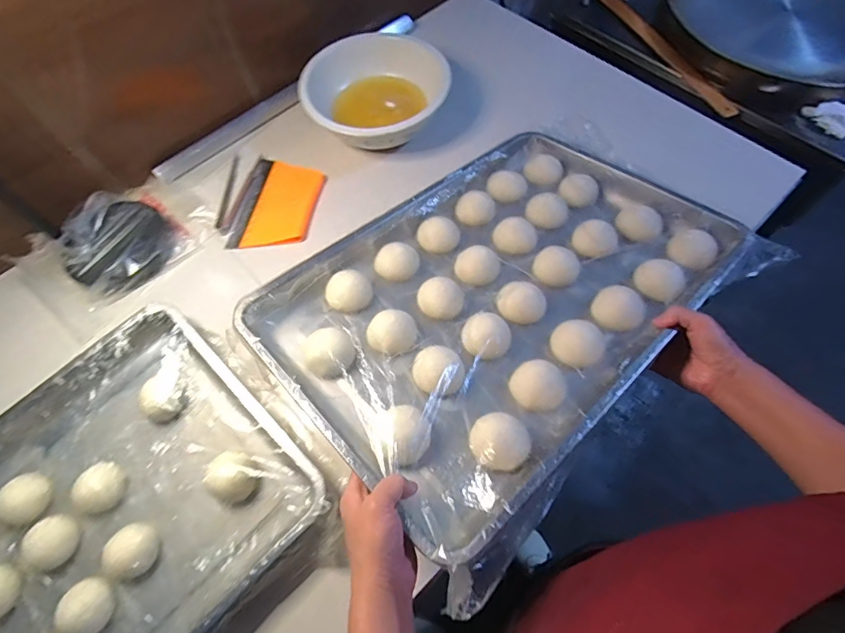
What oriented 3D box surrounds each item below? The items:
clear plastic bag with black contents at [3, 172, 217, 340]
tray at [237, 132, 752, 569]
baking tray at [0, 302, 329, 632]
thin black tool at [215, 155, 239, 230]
[{"bbox_3d":[-0.498,-0.122,0.724,0.207,0.043,0.286,41,72,19],"label":"clear plastic bag with black contents"},{"bbox_3d":[0.105,-0.045,0.600,0.589,0.050,0.406,-38,61,-22],"label":"tray"},{"bbox_3d":[-0.452,0.299,0.524,0.614,0.054,0.406,-42,70,-17],"label":"baking tray"},{"bbox_3d":[-0.340,-0.219,0.787,0.014,0.009,0.161,0,64,2],"label":"thin black tool"}]

